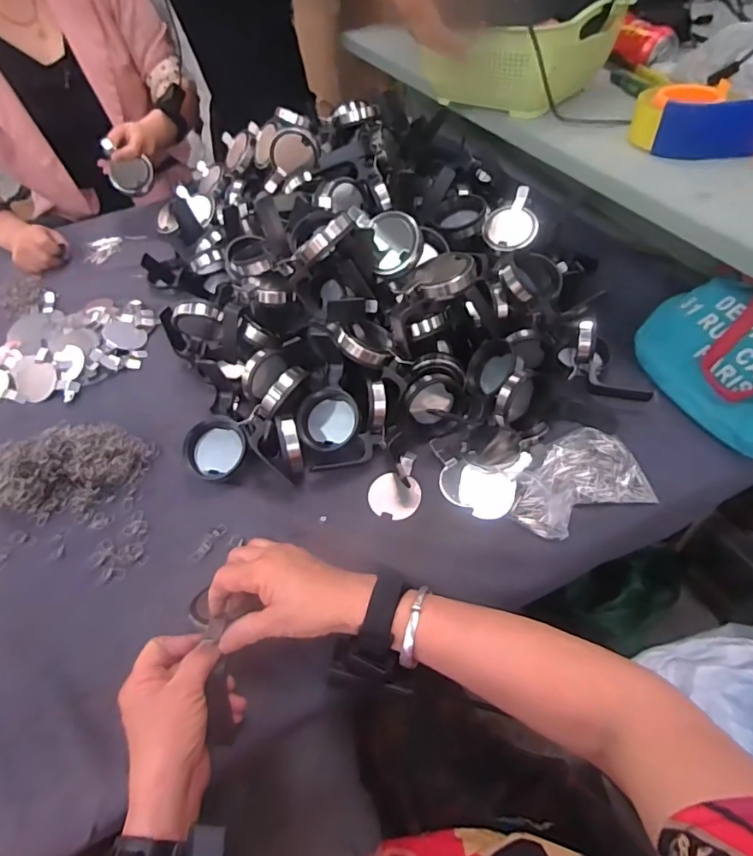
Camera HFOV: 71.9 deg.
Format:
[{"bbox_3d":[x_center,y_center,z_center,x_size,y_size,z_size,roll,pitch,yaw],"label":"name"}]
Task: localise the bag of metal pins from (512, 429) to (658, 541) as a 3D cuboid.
[{"bbox_3d":[0.207,0.054,0.544,0.142,0.020,0.101,-19,51,-11],"label":"bag of metal pins"}]

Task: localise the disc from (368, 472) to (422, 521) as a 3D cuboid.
[{"bbox_3d":[0.019,0.073,0.556,0.054,0.006,0.048,11,63,11],"label":"disc"}]

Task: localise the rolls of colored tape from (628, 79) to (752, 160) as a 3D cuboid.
[{"bbox_3d":[0.390,-0.361,0.607,0.162,0.056,0.082,1,50,6],"label":"rolls of colored tape"}]

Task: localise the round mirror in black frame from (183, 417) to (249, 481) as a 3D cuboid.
[{"bbox_3d":[-0.178,0.020,0.575,0.066,0.015,0.068,-1,86,10],"label":"round mirror in black frame"}]

